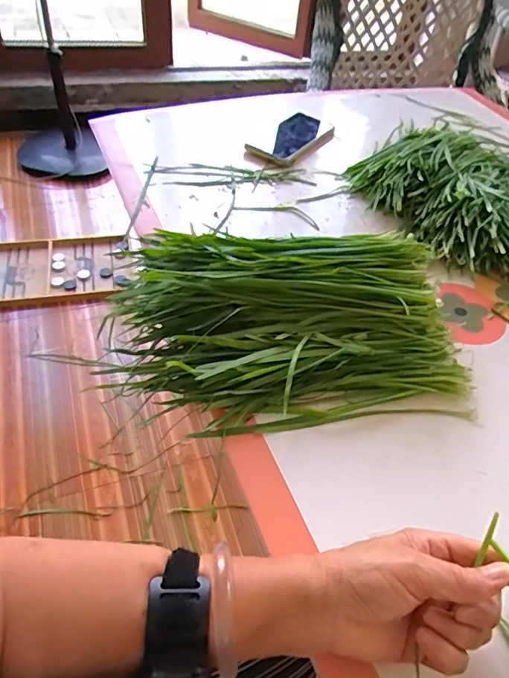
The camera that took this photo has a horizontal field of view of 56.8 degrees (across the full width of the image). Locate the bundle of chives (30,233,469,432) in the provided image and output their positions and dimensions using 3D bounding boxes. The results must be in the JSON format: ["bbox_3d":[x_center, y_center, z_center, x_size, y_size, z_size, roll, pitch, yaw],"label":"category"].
[{"bbox_3d":[0.035,-0.019,0.457,0.352,0.076,0.220,6,48,-1],"label":"bundle of chives"}]

